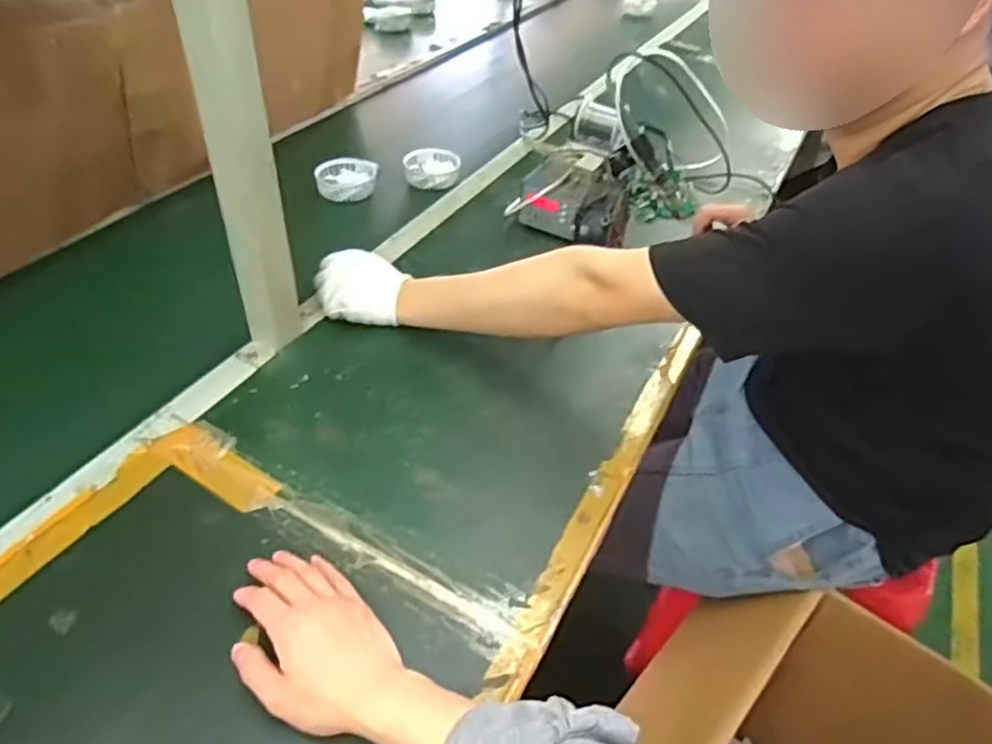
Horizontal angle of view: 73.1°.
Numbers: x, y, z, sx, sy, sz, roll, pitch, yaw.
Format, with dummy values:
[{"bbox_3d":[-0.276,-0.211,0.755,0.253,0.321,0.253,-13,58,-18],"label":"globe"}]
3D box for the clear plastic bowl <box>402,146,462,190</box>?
[{"bbox_3d":[-0.104,-0.331,1.081,0.086,0.034,0.081,3,43,-2],"label":"clear plastic bowl"}]

